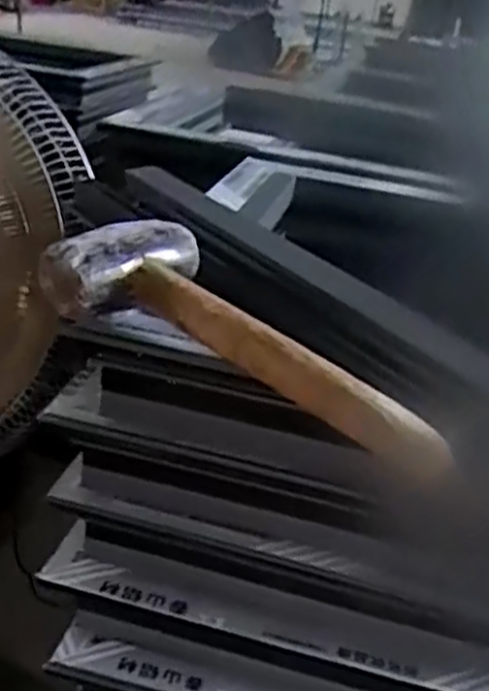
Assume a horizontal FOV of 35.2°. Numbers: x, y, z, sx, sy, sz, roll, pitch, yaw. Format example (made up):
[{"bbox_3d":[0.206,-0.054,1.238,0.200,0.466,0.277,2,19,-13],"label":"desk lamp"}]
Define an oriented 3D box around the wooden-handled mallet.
[{"bbox_3d":[0.004,-0.009,0.443,0.258,0.046,0.095,23,32,30],"label":"wooden-handled mallet"}]

